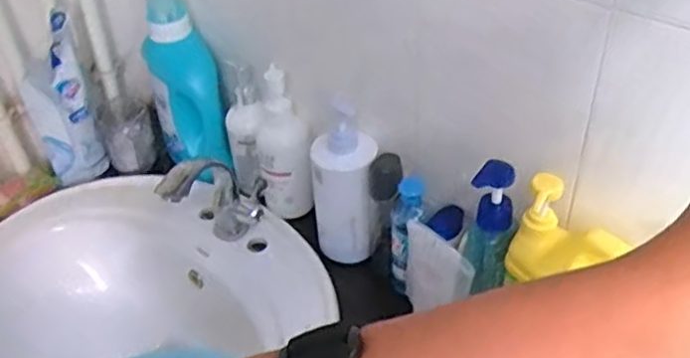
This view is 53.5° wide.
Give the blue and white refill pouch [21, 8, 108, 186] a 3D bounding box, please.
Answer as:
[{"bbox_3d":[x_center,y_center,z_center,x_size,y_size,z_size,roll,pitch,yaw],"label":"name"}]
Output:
[{"bbox_3d":[-0.427,-0.113,1.031,0.095,0.234,0.075,-22,43,-21],"label":"blue and white refill pouch"}]

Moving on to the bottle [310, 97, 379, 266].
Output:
[{"bbox_3d":[0.000,0.017,0.865,0.079,0.194,0.063,-5,39,-2],"label":"bottle"}]

